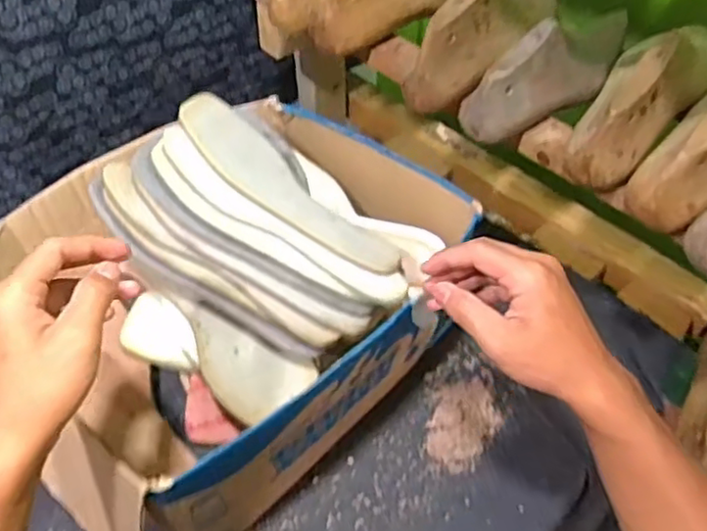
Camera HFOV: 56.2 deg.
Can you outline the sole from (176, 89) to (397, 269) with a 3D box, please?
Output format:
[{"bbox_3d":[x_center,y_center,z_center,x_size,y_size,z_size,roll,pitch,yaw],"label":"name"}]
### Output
[{"bbox_3d":[-0.057,-0.072,0.587,0.235,0.014,0.088,39,36,6],"label":"sole"}]

